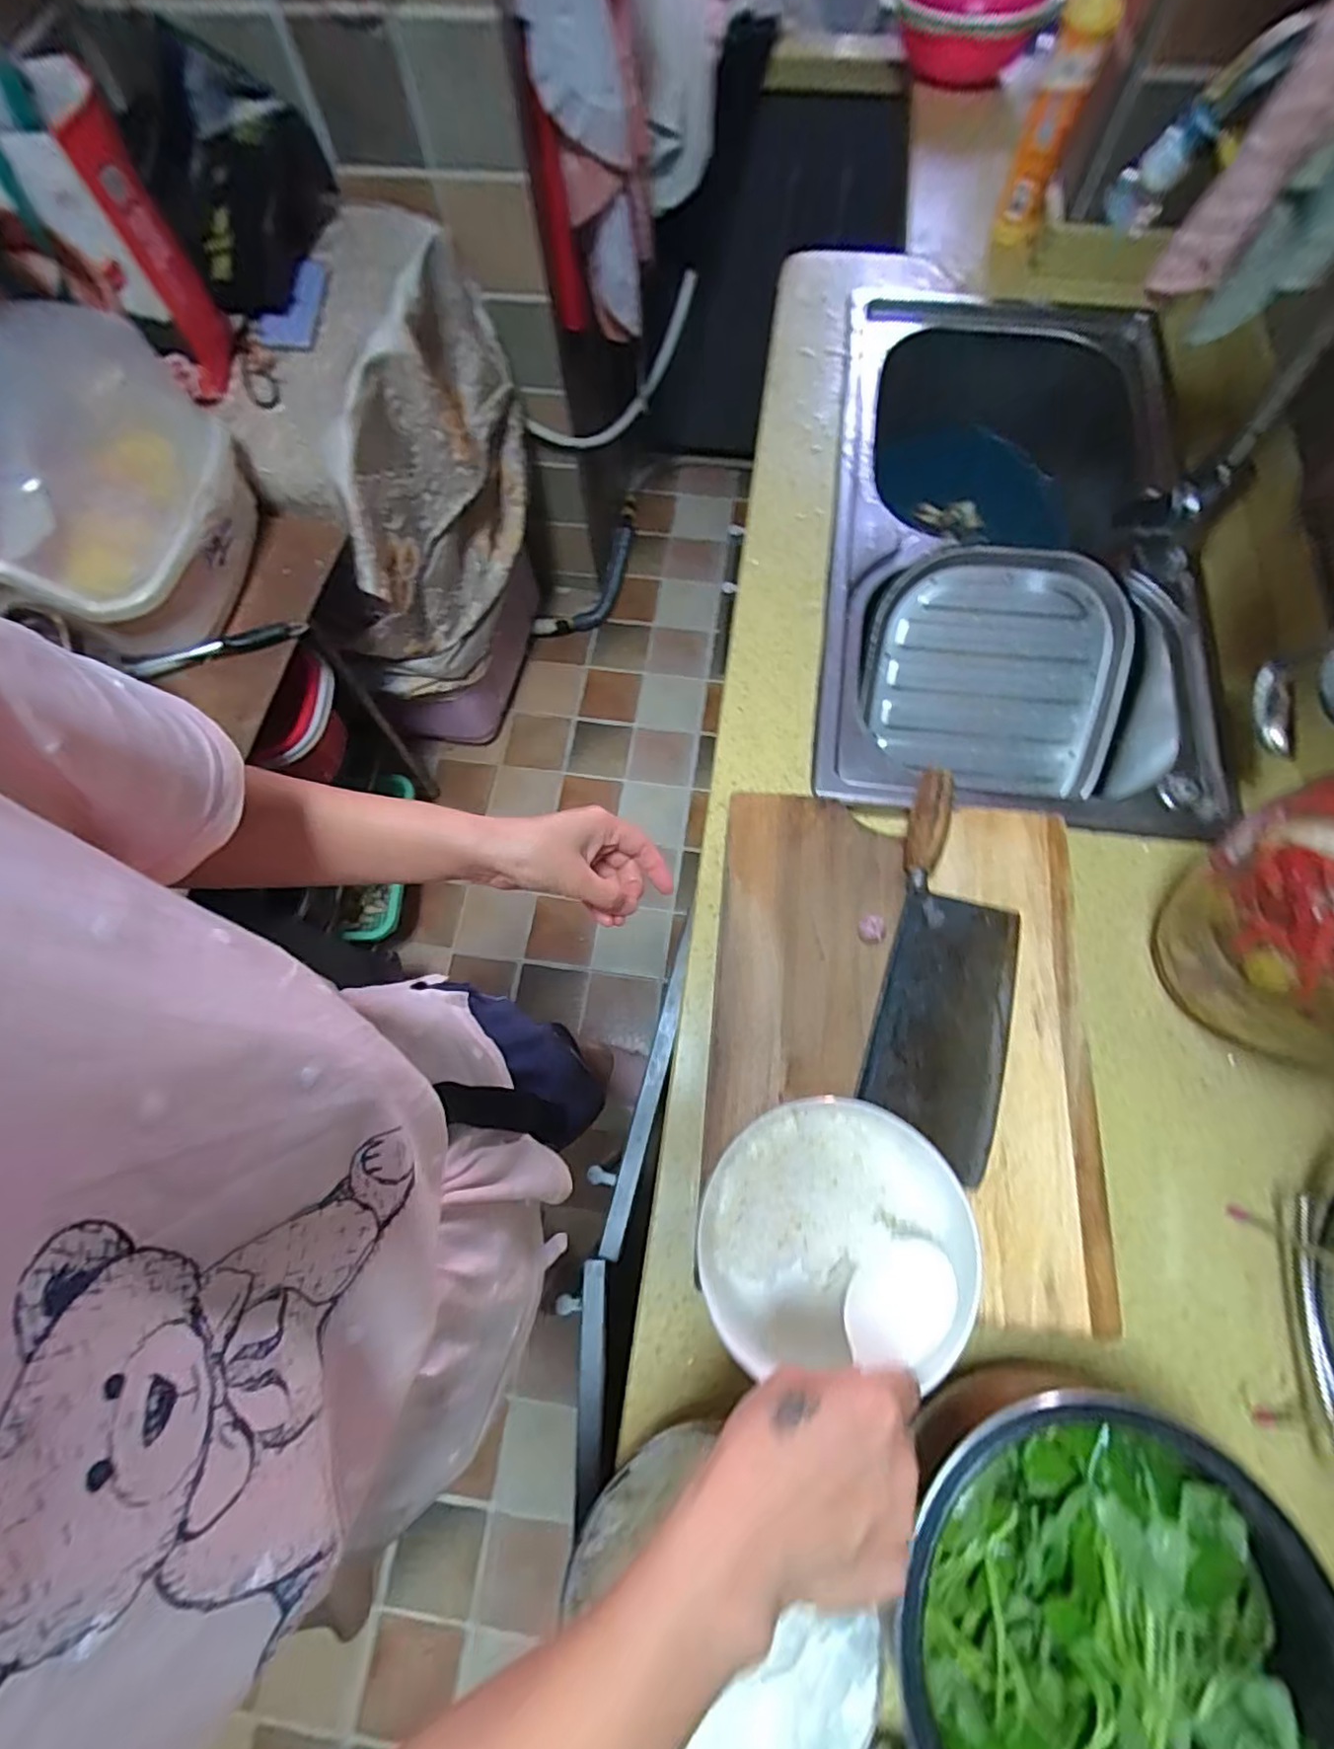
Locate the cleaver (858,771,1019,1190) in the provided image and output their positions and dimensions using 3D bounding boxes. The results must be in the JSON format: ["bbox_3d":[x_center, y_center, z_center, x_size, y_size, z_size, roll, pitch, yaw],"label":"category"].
[{"bbox_3d":[0.230,0.073,0.523,0.102,0.042,0.296,14,72,7],"label":"cleaver"}]

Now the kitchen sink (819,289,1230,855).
[{"bbox_3d":[0.411,-0.348,0.794,0.431,0.208,0.697,7,72,5],"label":"kitchen sink"}]

